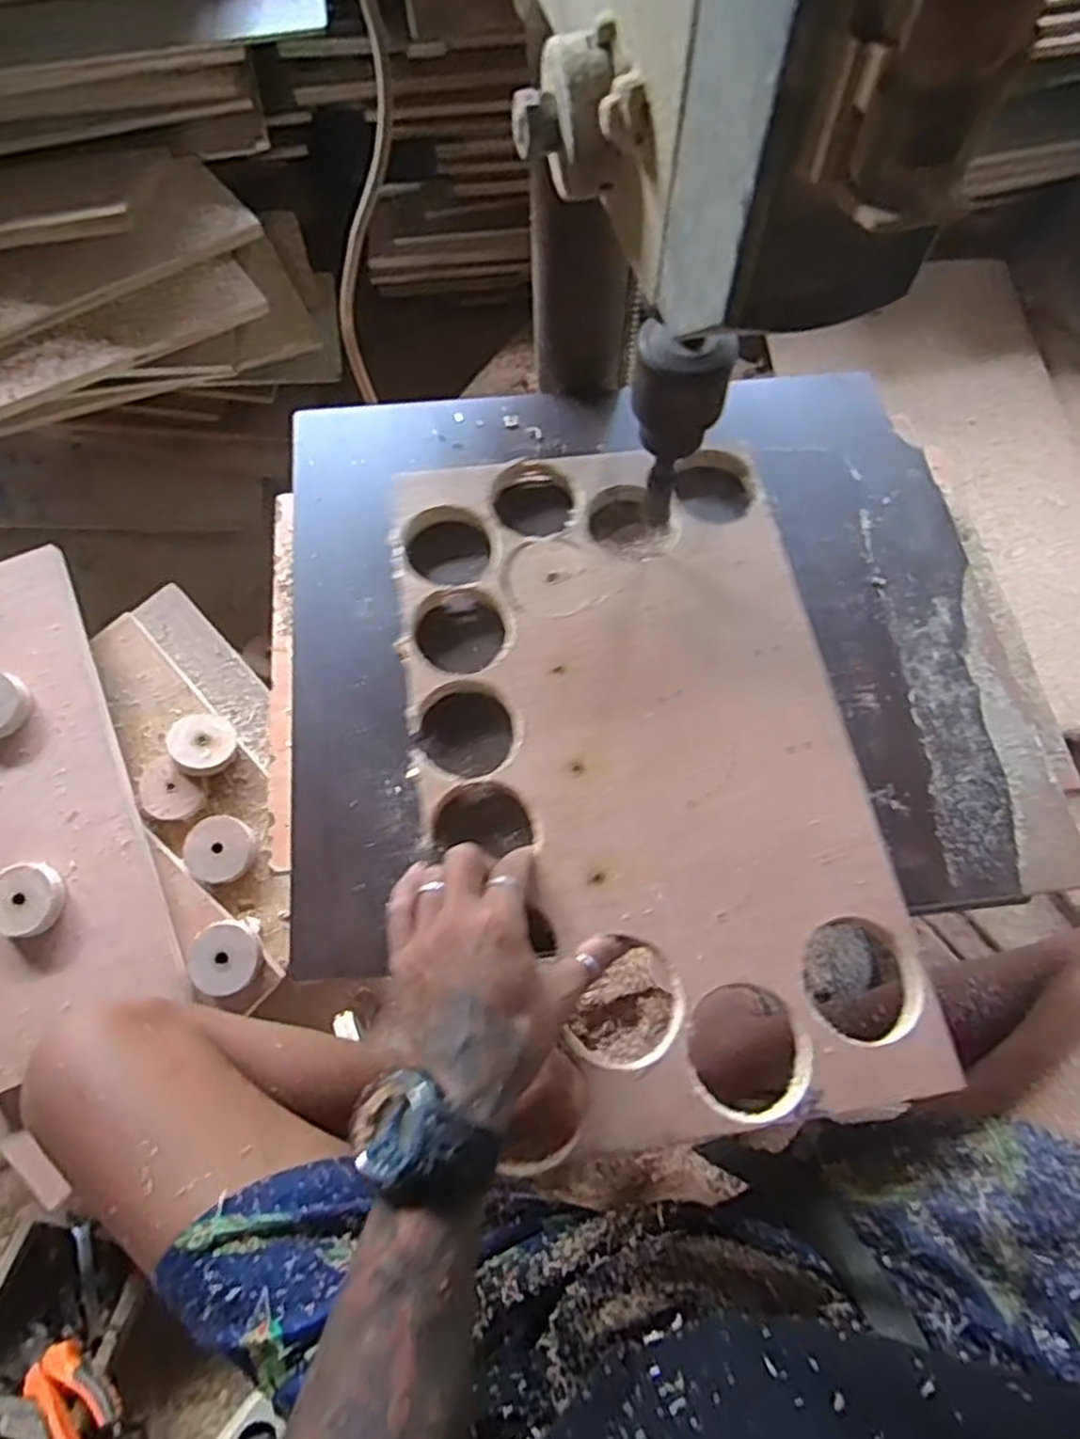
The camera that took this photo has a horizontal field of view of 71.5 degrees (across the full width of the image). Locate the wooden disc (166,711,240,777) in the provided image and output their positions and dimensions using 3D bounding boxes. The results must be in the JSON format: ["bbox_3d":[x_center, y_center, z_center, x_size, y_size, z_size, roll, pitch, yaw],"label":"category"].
[{"bbox_3d":[-0.327,0.023,0.732,0.063,0.020,0.060,12,60,-21],"label":"wooden disc"}]

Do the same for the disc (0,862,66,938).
[{"bbox_3d":[-0.459,0.158,0.664,0.064,0.019,0.062,1,67,-2],"label":"disc"}]

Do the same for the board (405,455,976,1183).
[{"bbox_3d":[0.061,0.013,0.471,0.268,0.013,0.435,-7,68,-5],"label":"board"}]

